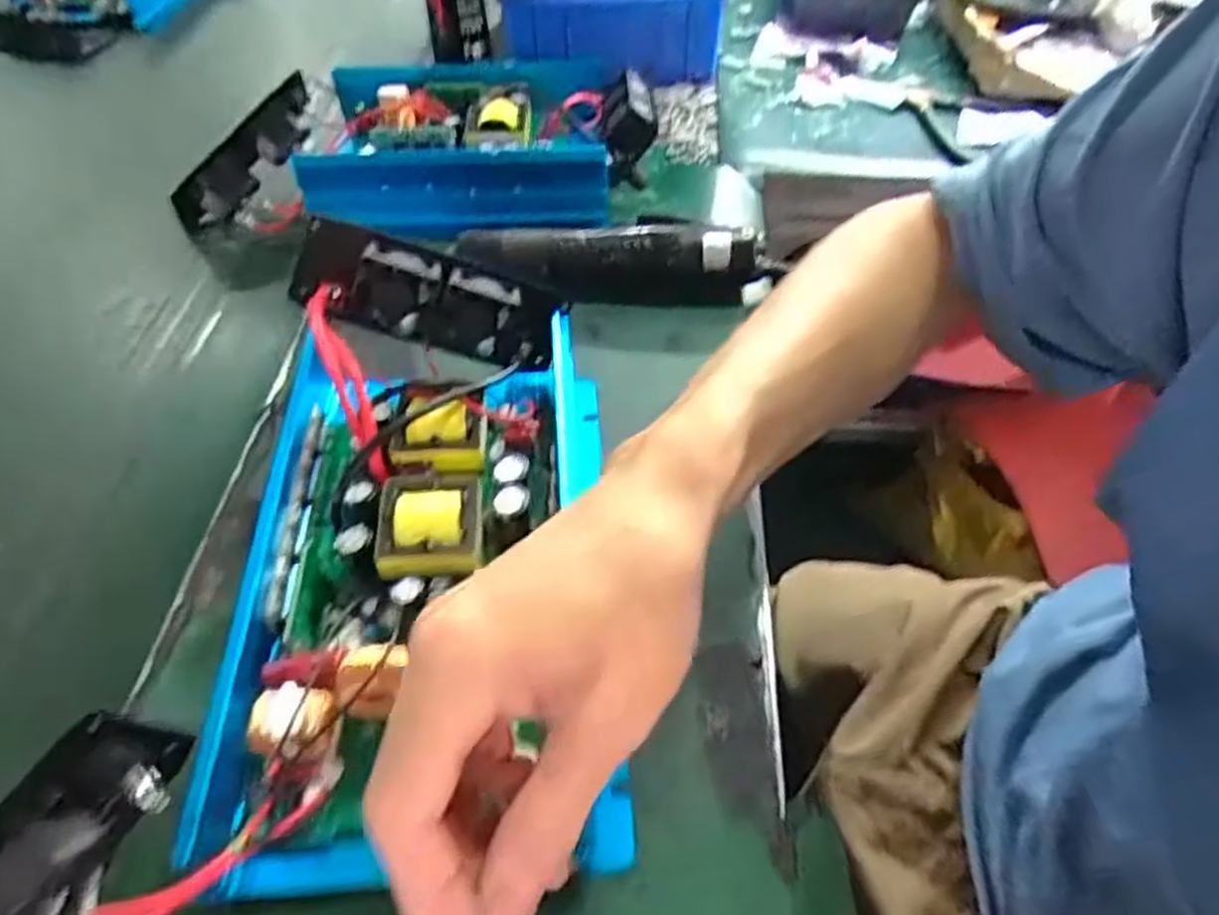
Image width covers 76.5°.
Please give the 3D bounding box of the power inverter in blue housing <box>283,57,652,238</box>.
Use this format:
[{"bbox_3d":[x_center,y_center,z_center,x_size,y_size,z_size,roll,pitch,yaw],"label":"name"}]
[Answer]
[{"bbox_3d":[-0.099,-0.240,0.600,0.259,0.070,0.163,-9,51,-6],"label":"power inverter in blue housing"}]

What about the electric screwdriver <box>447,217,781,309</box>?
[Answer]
[{"bbox_3d":[0.001,-0.131,0.520,0.202,0.041,0.039,1,50,-1],"label":"electric screwdriver"}]

